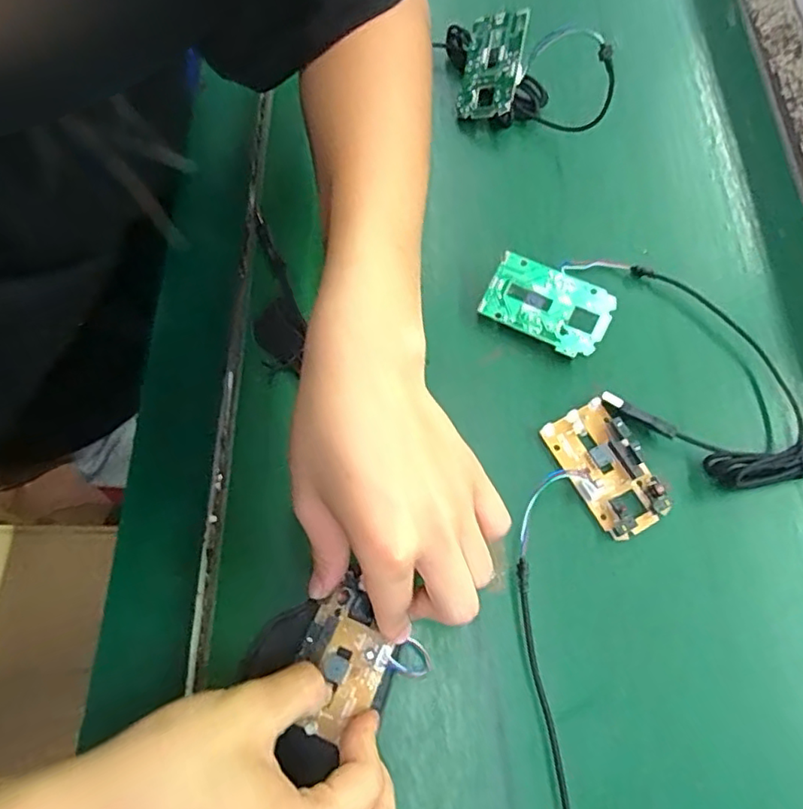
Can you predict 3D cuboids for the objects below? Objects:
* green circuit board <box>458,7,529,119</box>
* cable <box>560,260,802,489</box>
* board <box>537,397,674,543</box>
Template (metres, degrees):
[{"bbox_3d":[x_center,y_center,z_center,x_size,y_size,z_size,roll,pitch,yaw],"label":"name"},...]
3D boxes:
[{"bbox_3d":[0.069,-0.256,0.440,0.044,0.006,0.079,12,92,33],"label":"green circuit board"},{"bbox_3d":[0.180,-0.021,0.362,0.106,0.026,0.207,-39,74,-16],"label":"cable"},{"bbox_3d":[0.122,0.036,0.347,0.044,0.016,0.078,-29,71,-13],"label":"board"}]

